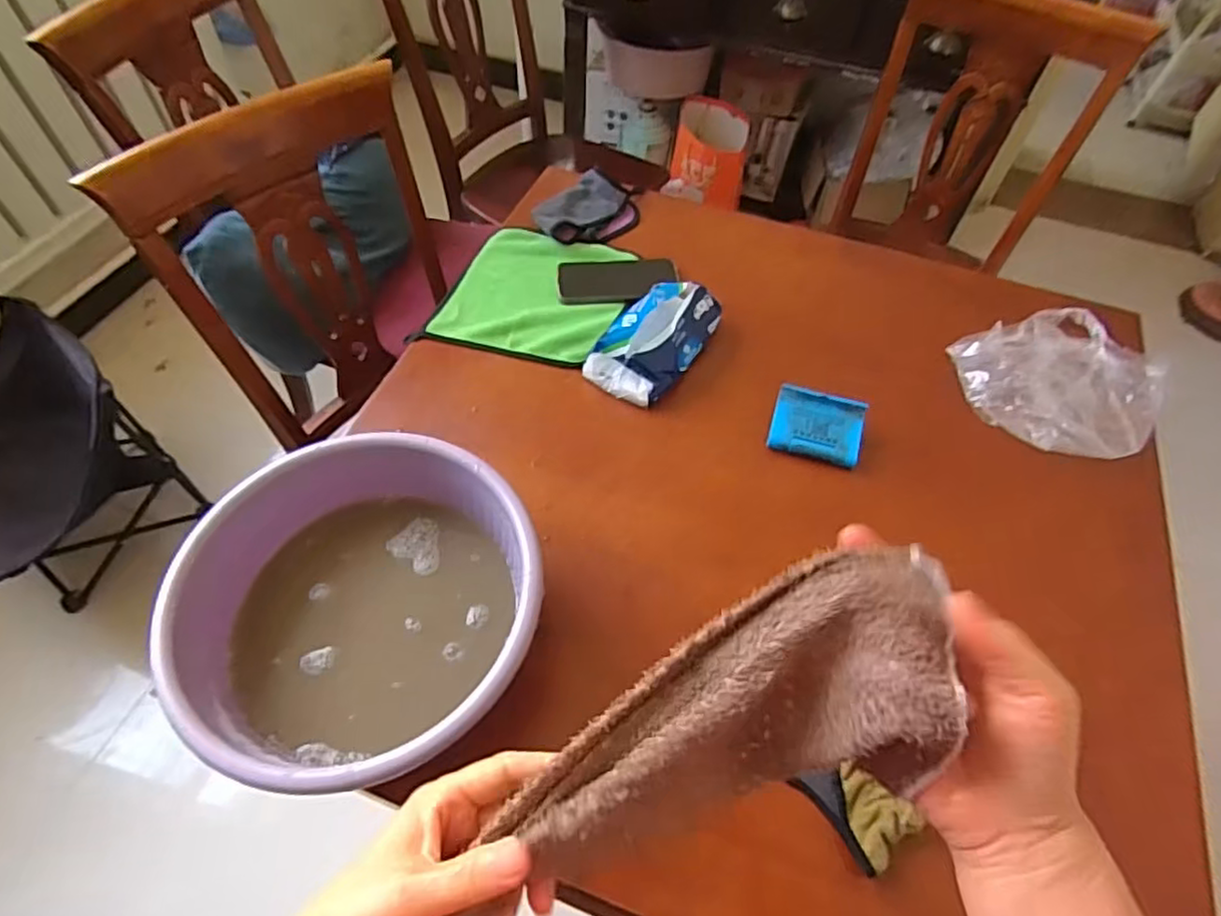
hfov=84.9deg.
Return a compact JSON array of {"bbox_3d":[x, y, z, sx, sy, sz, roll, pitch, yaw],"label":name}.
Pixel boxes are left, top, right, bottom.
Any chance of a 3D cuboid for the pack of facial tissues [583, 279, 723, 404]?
[{"bbox_3d":[0.055,-0.147,0.797,0.097,0.052,0.170,29,59,17],"label":"pack of facial tissues"}]

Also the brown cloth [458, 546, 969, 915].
[{"bbox_3d":[0.034,0.155,0.315,0.293,0.063,0.099,-35,62,-1],"label":"brown cloth"}]

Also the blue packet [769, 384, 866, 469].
[{"bbox_3d":[0.233,-0.036,0.750,0.097,0.037,0.070,16,56,9],"label":"blue packet"}]

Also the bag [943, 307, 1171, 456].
[{"bbox_3d":[0.548,-0.096,0.787,0.247,0.042,0.193,-20,59,-16],"label":"bag"}]

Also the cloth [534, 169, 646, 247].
[{"bbox_3d":[-0.031,-0.357,0.961,0.170,0.044,0.099,-35,63,-23],"label":"cloth"}]

